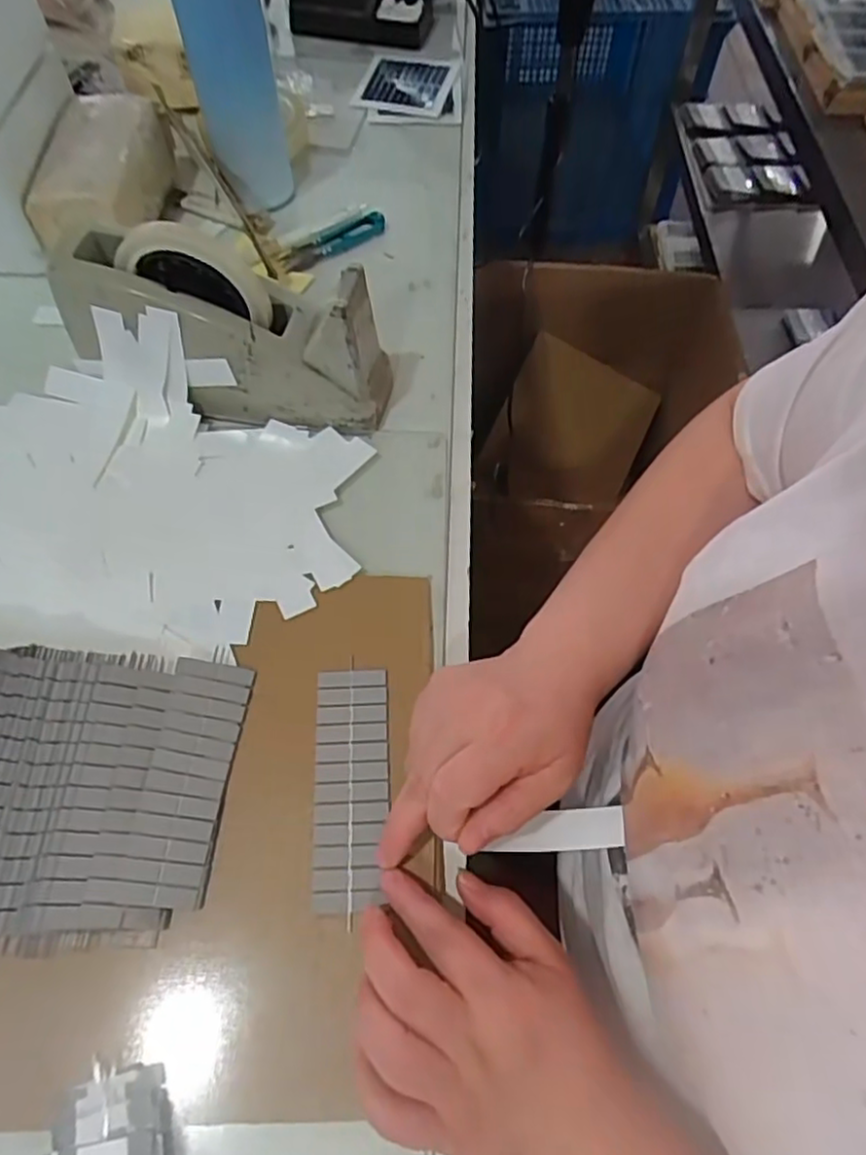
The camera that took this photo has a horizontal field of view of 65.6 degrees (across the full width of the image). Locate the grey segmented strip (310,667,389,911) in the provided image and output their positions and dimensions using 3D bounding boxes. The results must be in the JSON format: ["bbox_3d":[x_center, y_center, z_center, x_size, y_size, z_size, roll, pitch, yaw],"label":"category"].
[{"bbox_3d":[-0.044,0.109,0.361,0.039,0.004,0.124,-2,61,-2],"label":"grey segmented strip"}]

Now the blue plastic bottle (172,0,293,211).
[{"bbox_3d":[-0.162,-0.416,0.533,0.065,0.213,0.057,-11,62,-7],"label":"blue plastic bottle"}]

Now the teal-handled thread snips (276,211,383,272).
[{"bbox_3d":[-0.086,-0.292,0.585,0.102,0.008,0.027,-34,67,-18],"label":"teal-handled thread snips"}]

